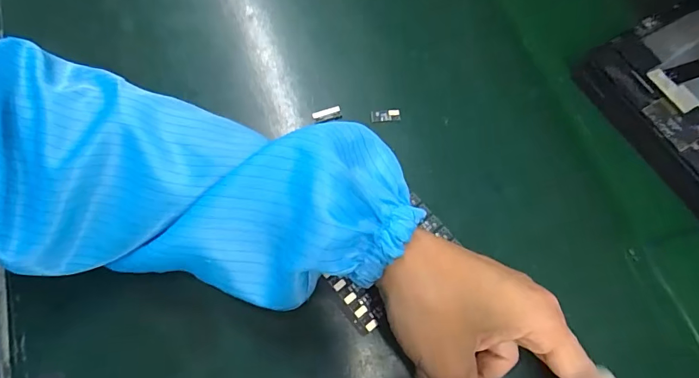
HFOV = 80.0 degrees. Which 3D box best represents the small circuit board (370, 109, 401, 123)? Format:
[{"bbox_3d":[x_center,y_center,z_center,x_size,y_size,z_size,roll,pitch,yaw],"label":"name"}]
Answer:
[{"bbox_3d":[0.025,-0.051,0.291,0.021,0.004,0.008,-2,70,-6],"label":"small circuit board"}]

